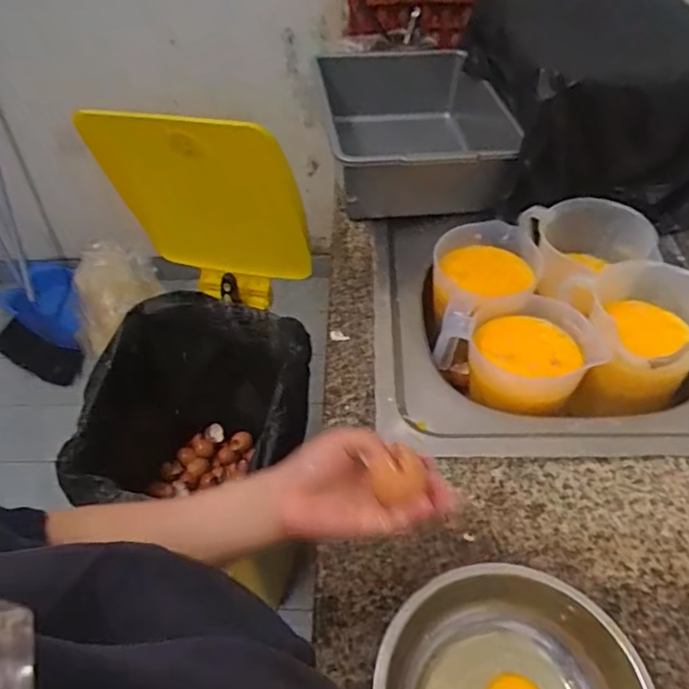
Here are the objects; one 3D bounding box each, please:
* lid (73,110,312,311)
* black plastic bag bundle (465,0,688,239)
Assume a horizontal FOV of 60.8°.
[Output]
[{"bbox_3d":[-0.211,-0.194,0.951,0.296,0.413,0.032,7,63,12],"label":"lid"},{"bbox_3d":[0.404,-0.417,0.947,0.311,0.268,0.373,-4,47,-2],"label":"black plastic bag bundle"}]

